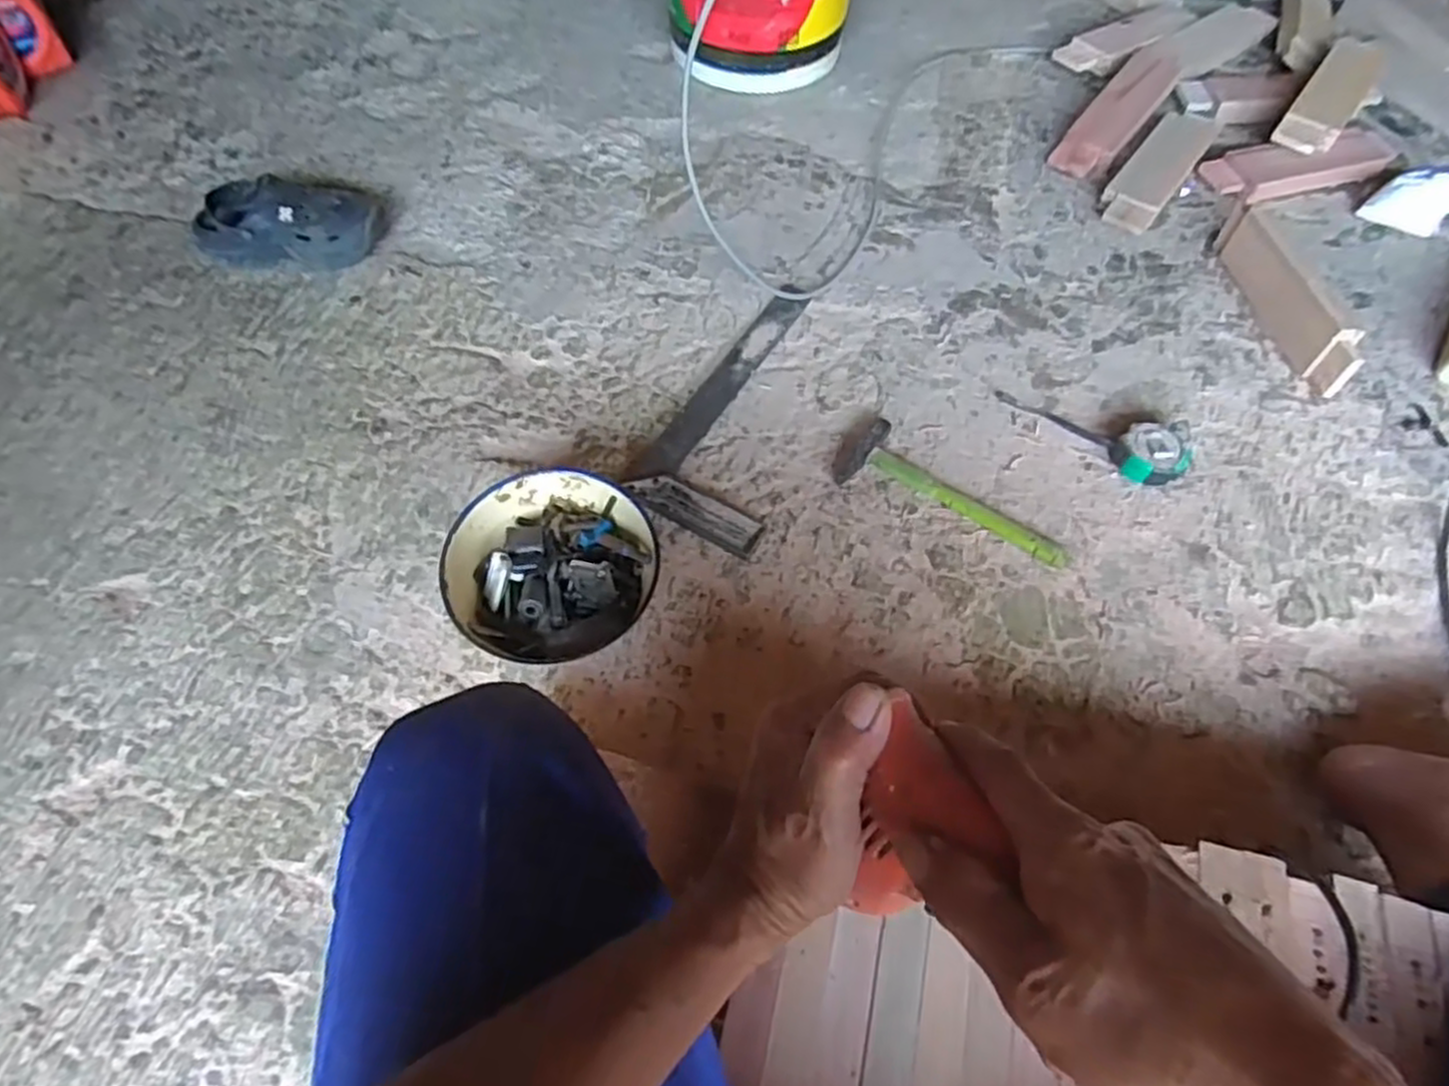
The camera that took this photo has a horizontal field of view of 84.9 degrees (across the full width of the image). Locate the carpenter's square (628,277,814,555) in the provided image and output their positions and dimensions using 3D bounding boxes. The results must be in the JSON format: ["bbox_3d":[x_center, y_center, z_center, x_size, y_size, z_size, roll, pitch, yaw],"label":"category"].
[{"bbox_3d":[0.032,-0.157,0.876,0.141,0.012,0.361,21,62,12],"label":"carpenter's square"}]

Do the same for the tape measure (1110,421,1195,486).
[{"bbox_3d":[0.447,-0.093,0.824,0.074,0.036,0.064,-6,60,-3],"label":"tape measure"}]

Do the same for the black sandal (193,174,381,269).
[{"bbox_3d":[-0.535,-0.382,0.963,0.212,0.079,0.075,-3,60,-2],"label":"black sandal"}]

